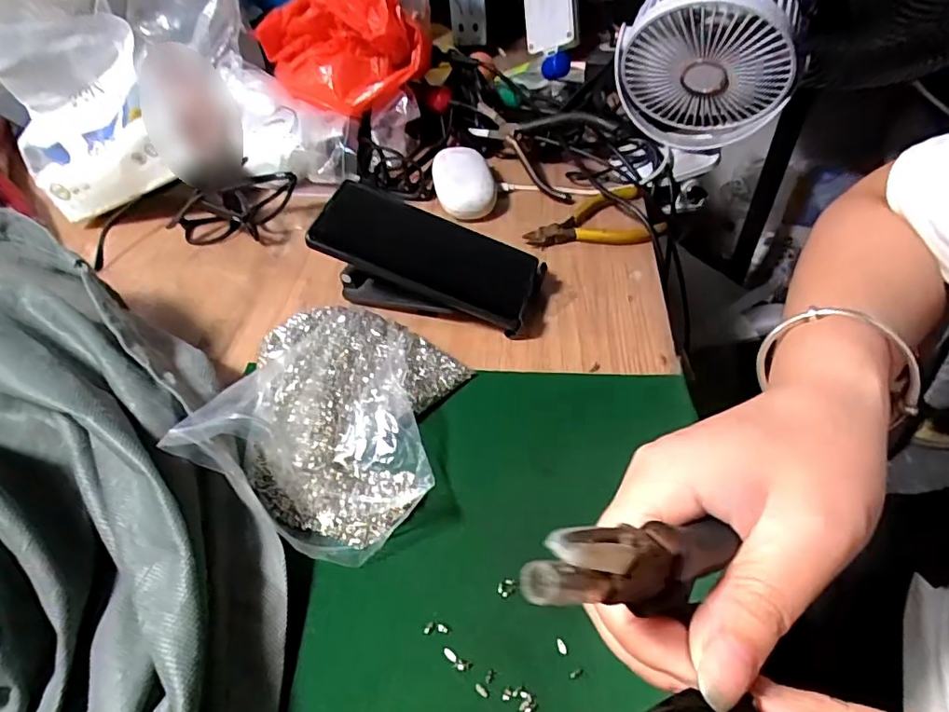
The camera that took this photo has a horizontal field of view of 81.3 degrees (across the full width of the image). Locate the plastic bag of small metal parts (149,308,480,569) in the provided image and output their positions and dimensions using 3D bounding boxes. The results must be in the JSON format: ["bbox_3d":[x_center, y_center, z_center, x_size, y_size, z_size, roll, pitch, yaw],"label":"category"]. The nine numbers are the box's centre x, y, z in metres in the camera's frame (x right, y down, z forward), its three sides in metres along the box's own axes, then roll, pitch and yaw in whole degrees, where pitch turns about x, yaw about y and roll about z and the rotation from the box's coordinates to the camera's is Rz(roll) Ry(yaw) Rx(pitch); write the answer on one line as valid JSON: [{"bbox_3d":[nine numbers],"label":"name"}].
[{"bbox_3d":[-0.084,0.036,0.350,0.146,0.039,0.155,20,52,21],"label":"plastic bag of small metal parts"}]

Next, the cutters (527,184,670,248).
[{"bbox_3d":[0.101,-0.122,0.491,0.112,0.017,0.075,-7,47,-2],"label":"cutters"}]

